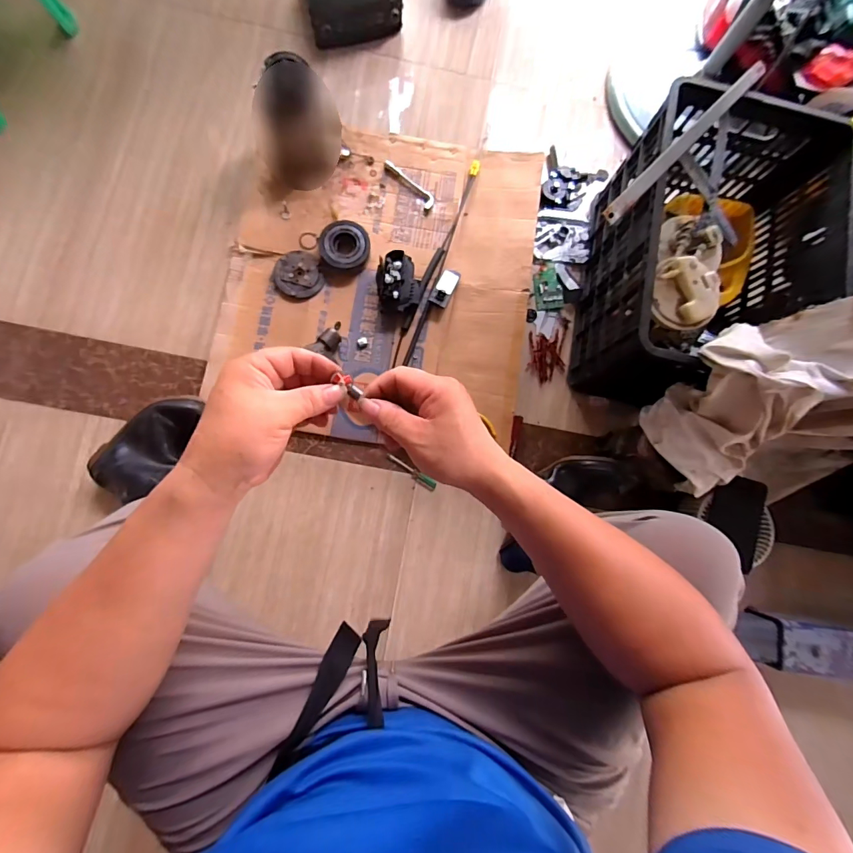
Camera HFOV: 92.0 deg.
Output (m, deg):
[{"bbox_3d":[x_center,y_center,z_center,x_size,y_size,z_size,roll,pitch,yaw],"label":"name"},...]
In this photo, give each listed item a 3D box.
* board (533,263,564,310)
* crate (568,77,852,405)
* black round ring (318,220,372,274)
[{"bbox_3d":[0.271,-0.314,0.924,0.062,0.010,0.104,-7,83,-6],"label":"board"},{"bbox_3d":[0.518,-0.300,0.801,0.345,0.288,0.501,14,81,-3],"label":"crate"},{"bbox_3d":[-0.174,-0.381,0.873,0.106,0.037,0.099,1,82,-5],"label":"black round ring"}]

